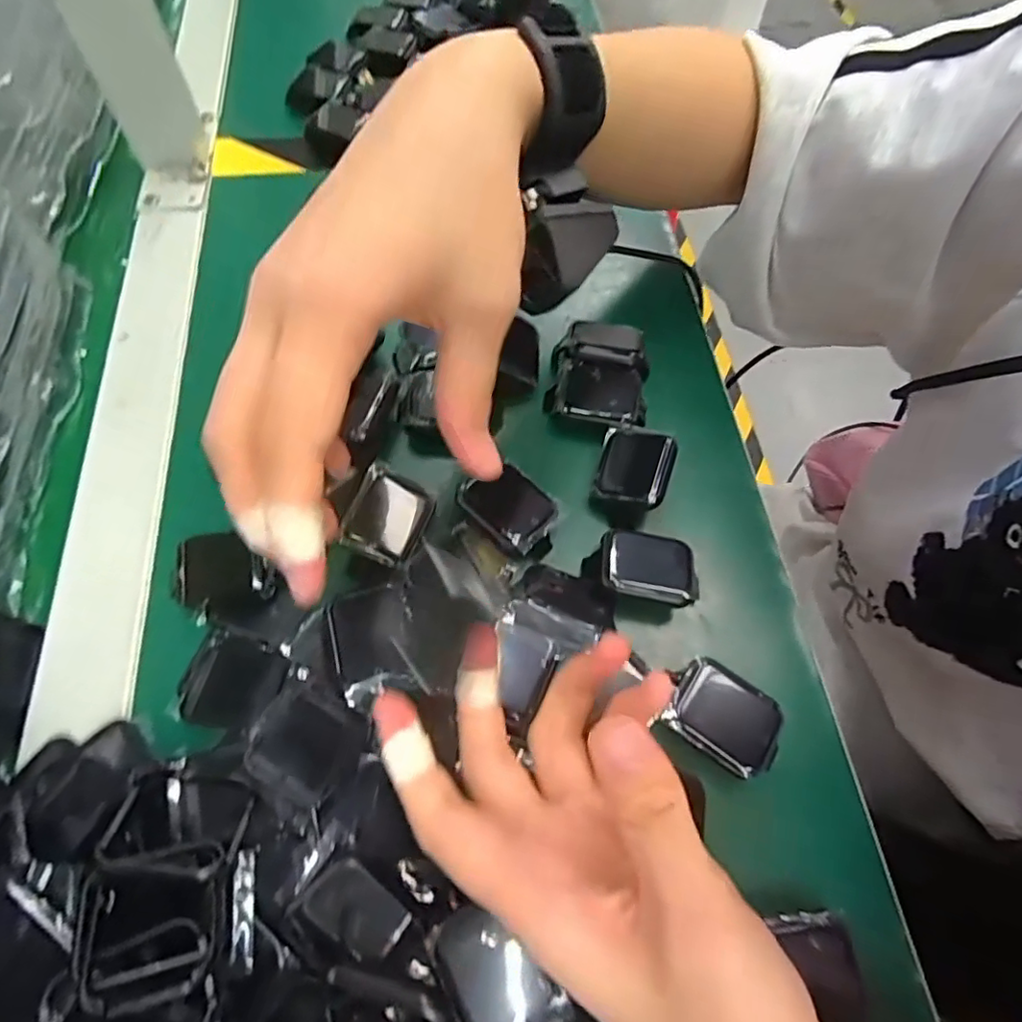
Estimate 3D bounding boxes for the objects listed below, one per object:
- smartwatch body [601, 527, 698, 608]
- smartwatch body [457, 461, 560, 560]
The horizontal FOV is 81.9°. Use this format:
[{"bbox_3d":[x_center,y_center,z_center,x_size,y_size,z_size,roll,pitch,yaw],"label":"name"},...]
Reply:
[{"bbox_3d":[0.062,0.027,0.272,0.045,0.012,0.035,12,52,3],"label":"smartwatch body"},{"bbox_3d":[0.001,0.000,0.280,0.048,0.011,0.036,41,69,15],"label":"smartwatch body"}]

